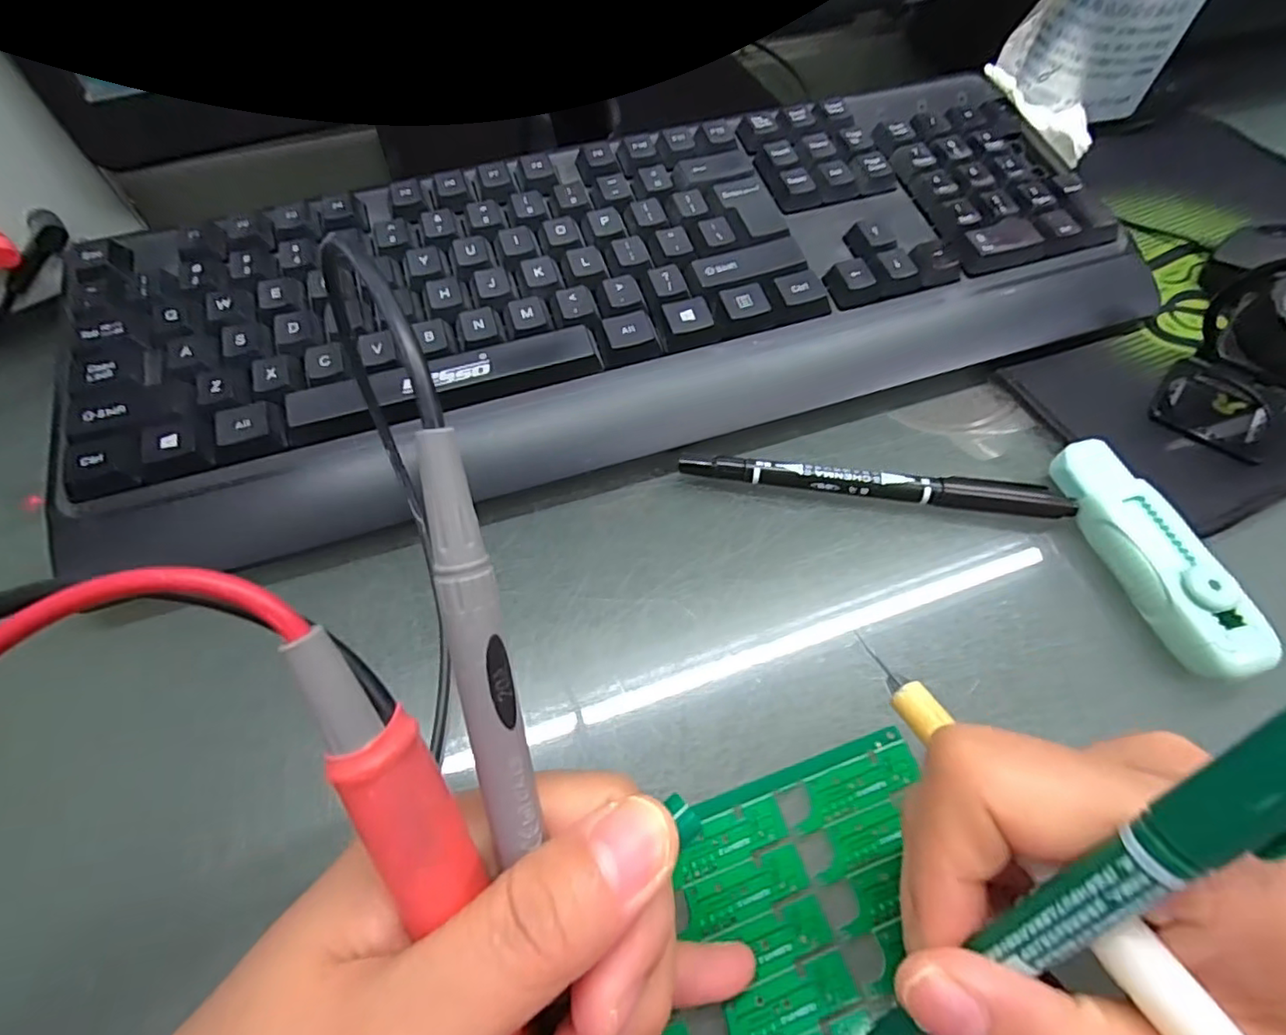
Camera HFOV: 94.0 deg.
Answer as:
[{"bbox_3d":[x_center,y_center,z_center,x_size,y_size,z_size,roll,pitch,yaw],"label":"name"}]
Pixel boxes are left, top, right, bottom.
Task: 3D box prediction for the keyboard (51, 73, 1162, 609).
[{"bbox_3d":[-0.005,-0.098,0.253,0.422,0.026,0.150,-16,68,-9],"label":"keyboard"}]

